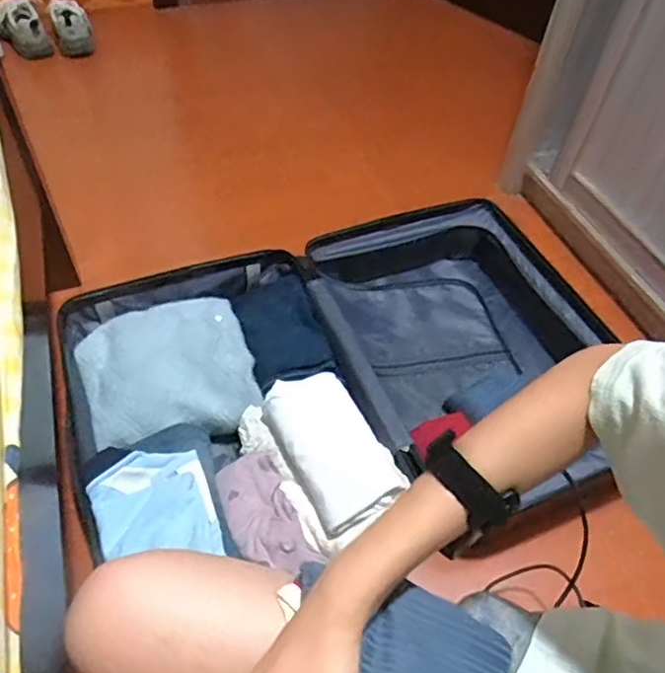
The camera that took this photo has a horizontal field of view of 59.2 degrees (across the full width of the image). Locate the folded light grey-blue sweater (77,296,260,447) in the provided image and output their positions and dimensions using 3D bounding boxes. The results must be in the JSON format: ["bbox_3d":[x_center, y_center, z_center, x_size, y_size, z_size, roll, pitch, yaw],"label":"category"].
[{"bbox_3d":[-0.264,0.053,0.931,0.259,0.050,0.241,-13,54,-15],"label":"folded light grey-blue sweater"}]

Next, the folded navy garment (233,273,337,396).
[{"bbox_3d":[-0.085,-0.015,0.974,0.142,0.038,0.208,-13,54,-14],"label":"folded navy garment"}]

